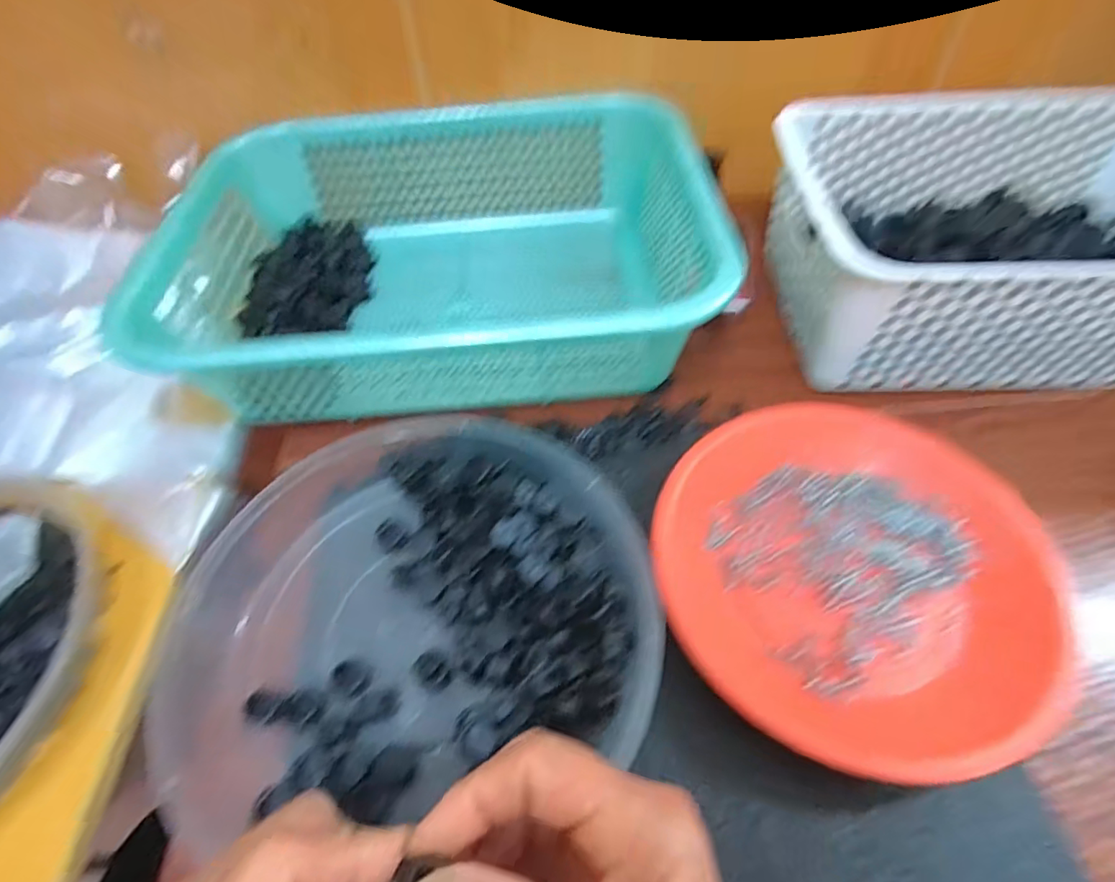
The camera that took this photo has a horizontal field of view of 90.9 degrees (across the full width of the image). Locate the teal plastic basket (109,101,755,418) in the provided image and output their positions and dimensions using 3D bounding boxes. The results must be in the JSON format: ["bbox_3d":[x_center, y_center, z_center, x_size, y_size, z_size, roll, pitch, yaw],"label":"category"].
[{"bbox_3d":[-0.085,-0.145,0.443,0.387,0.113,0.290,-5,55,2],"label":"teal plastic basket"}]

